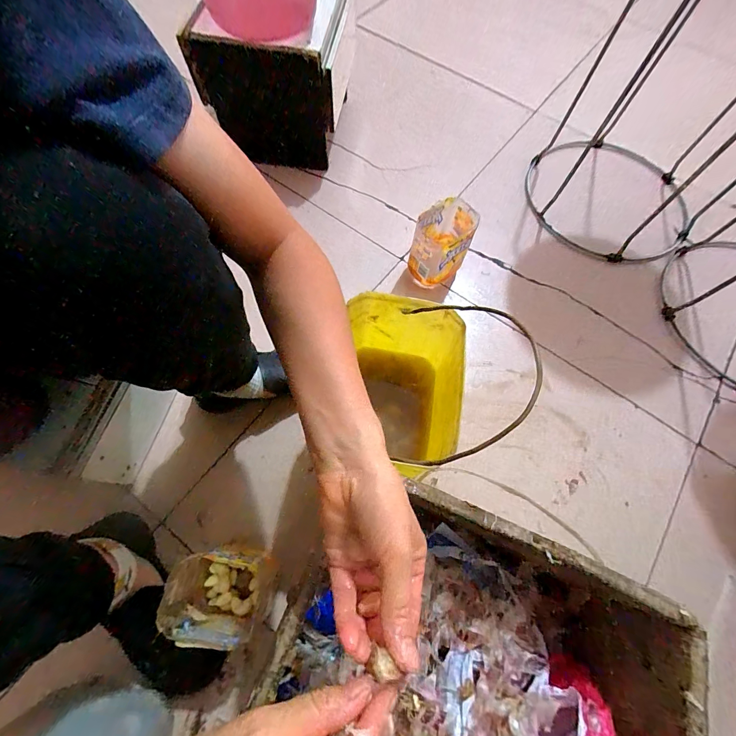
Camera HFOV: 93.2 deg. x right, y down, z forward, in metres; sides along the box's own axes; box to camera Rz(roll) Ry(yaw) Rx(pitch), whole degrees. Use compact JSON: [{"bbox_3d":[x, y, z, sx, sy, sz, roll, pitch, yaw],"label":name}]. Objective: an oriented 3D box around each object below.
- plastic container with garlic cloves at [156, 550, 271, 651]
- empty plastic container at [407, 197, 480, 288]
[{"bbox_3d":[-0.176,0.268,0.421,0.094,0.121,0.075,6,68,-1],"label":"plastic container with garlic cloves"},{"bbox_3d":[0.132,-0.225,0.632,0.097,0.096,0.110,17,69,4],"label":"empty plastic container"}]

